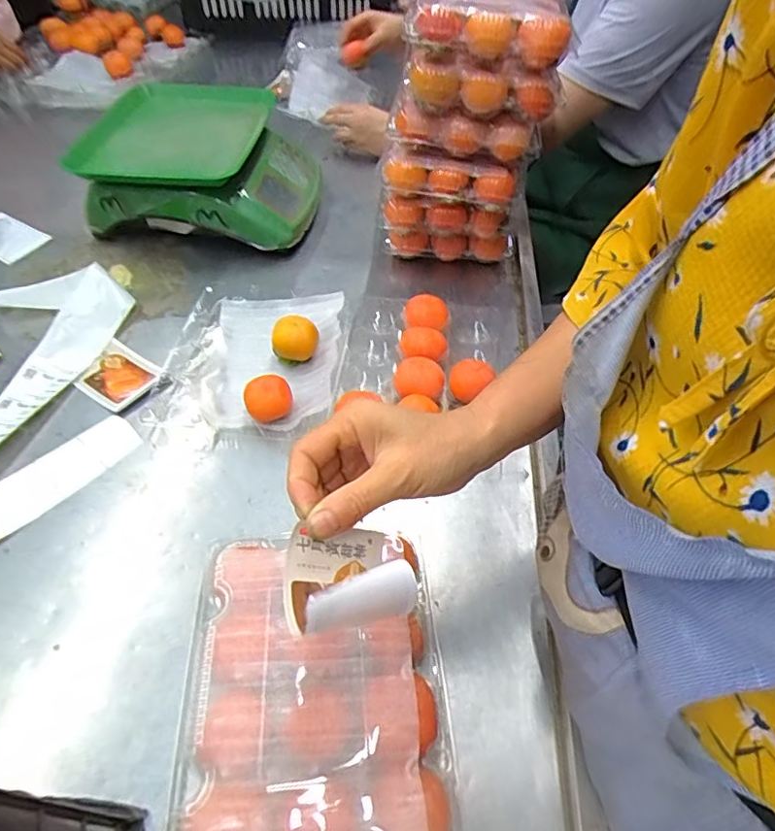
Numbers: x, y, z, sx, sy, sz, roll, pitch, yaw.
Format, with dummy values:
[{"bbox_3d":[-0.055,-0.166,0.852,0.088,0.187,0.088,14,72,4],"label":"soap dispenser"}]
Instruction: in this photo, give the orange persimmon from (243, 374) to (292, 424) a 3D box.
[{"bbox_3d":[-0.120,-0.015,0.553,0.045,0.035,0.037,-15,51,-11],"label":"orange persimmon"}]

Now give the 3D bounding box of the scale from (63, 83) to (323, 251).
[{"bbox_3d":[-0.259,-0.380,0.816,0.315,0.113,0.331,2,50,0],"label":"scale"}]

